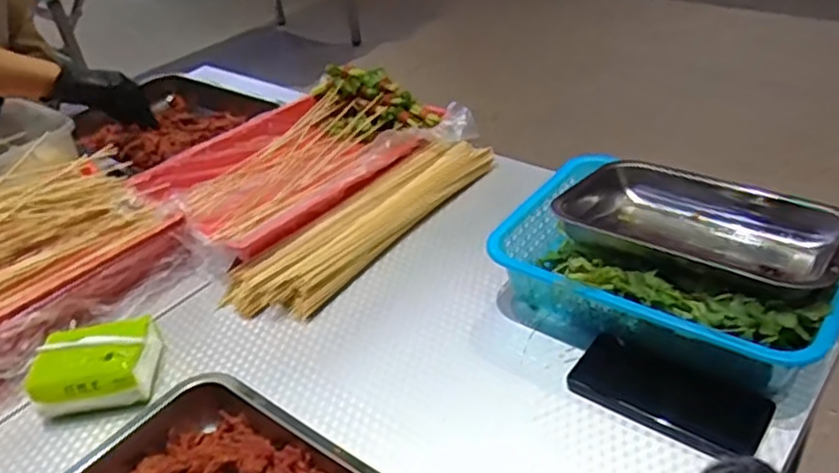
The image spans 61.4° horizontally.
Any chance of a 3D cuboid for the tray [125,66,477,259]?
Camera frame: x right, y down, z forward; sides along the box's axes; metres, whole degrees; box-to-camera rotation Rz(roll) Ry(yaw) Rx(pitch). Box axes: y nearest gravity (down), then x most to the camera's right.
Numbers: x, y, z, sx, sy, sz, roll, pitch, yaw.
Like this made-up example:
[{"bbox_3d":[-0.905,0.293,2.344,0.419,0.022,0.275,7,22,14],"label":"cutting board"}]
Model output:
[{"bbox_3d":[-0.160,-0.113,0.946,0.376,0.077,0.267,-32,43,-30],"label":"tray"}]

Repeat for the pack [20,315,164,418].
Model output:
[{"bbox_3d":[-0.315,0.123,0.688,0.106,0.047,0.087,-9,36,-2],"label":"pack"}]

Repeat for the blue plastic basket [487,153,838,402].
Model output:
[{"bbox_3d":[0.251,0.019,0.702,0.303,0.102,0.235,21,45,33],"label":"blue plastic basket"}]

